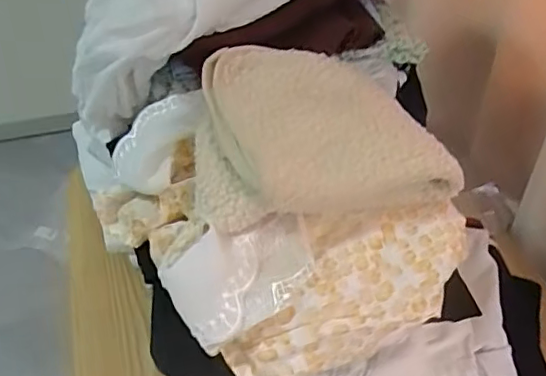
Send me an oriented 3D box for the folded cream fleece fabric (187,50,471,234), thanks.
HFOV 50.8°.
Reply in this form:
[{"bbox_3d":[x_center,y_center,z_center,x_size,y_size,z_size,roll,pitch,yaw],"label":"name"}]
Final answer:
[{"bbox_3d":[0.024,-0.052,0.481,0.189,0.059,0.186,-9,42,-13],"label":"folded cream fleece fabric"}]

